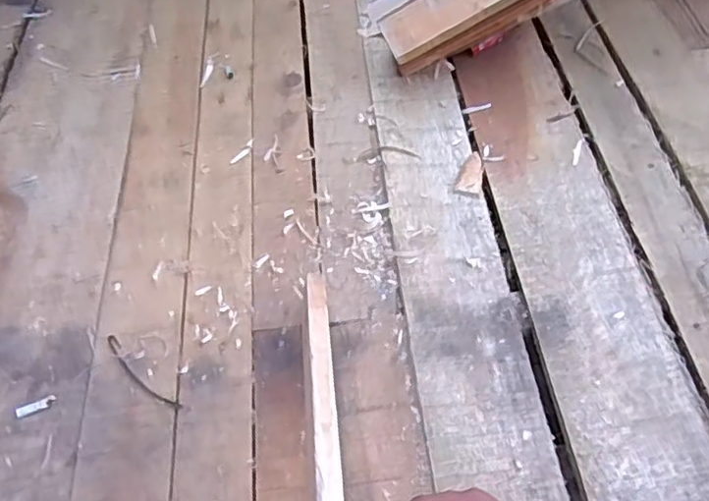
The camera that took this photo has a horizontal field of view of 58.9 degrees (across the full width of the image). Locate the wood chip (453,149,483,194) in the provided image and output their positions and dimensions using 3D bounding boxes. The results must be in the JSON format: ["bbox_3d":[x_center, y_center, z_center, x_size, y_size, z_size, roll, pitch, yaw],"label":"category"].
[{"bbox_3d":[0.141,-0.098,0.769,0.028,0.005,0.071,9,56,11],"label":"wood chip"}]

